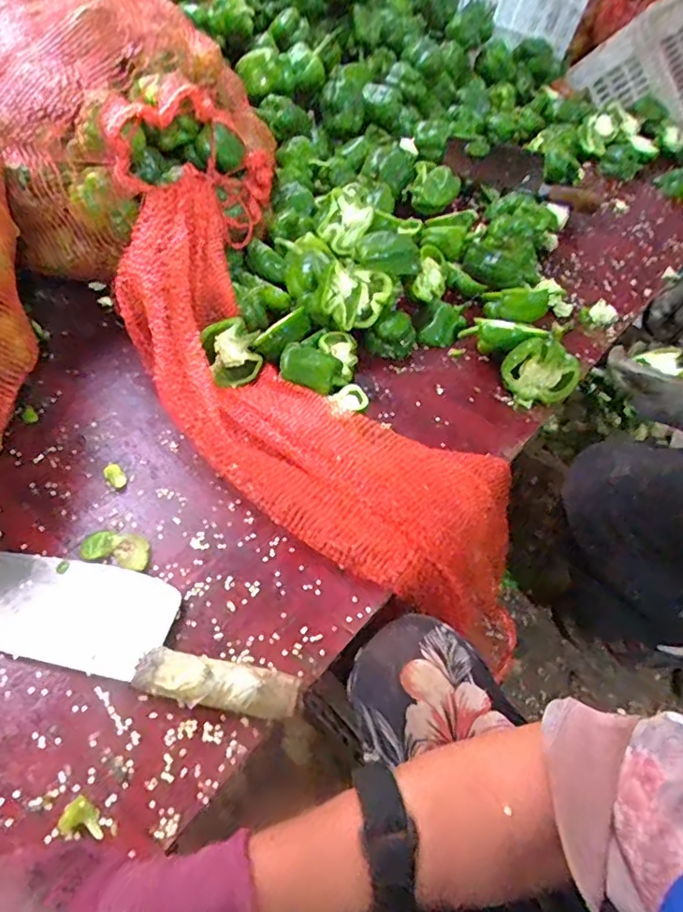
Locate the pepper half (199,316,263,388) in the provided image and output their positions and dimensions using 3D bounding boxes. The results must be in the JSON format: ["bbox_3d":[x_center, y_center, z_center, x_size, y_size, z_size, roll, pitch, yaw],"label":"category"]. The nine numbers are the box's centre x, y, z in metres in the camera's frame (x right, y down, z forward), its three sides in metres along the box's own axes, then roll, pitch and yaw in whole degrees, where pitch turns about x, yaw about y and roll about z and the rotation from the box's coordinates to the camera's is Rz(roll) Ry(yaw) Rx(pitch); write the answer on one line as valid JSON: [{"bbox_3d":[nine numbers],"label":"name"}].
[{"bbox_3d":[-0.122,-0.115,0.644,0.060,0.084,0.038,-9,14,-6],"label":"pepper half"}]

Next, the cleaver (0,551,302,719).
[{"bbox_3d":[-0.187,0.135,0.463,0.326,0.030,0.093,14,53,5],"label":"cleaver"}]

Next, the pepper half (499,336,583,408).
[{"bbox_3d":[0.235,-0.099,0.662,0.087,0.064,0.048,12,53,4],"label":"pepper half"}]

